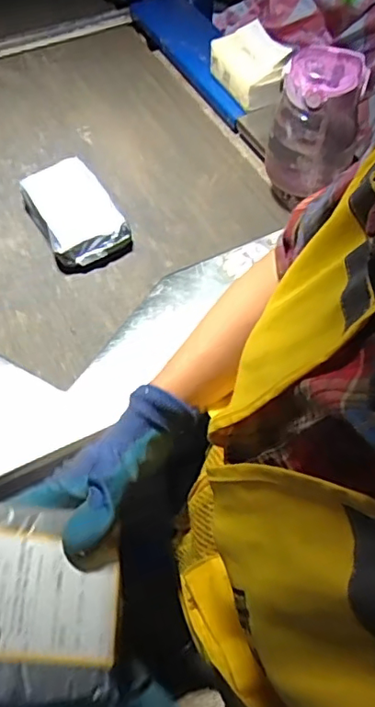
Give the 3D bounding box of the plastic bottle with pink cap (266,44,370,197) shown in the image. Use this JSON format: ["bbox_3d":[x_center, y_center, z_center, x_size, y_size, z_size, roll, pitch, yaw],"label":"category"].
[{"bbox_3d":[0.171,-0.299,0.751,0.113,0.161,0.088,14,58,7],"label":"plastic bottle with pink cap"}]

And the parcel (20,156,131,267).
[{"bbox_3d":[-0.156,-0.189,0.780,0.097,0.068,0.144,-25,63,-18],"label":"parcel"}]

